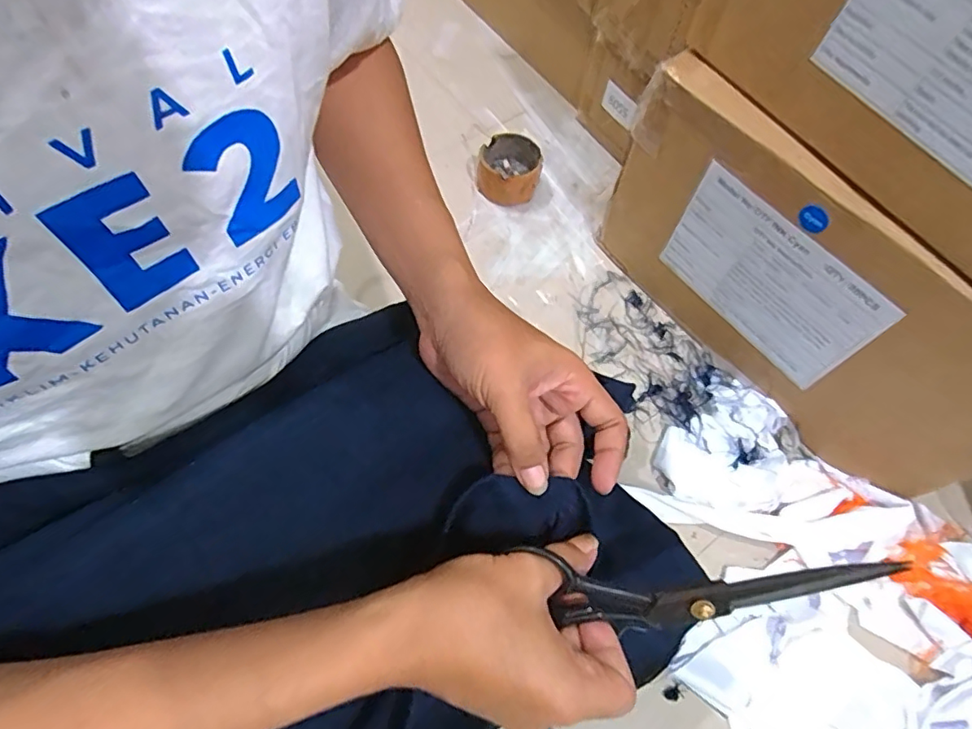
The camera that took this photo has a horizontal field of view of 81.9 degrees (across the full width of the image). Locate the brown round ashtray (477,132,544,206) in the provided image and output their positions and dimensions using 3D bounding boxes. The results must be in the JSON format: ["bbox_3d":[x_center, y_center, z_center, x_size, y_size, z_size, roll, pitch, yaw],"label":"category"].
[{"bbox_3d":[0.030,-0.257,0.741,0.082,0.057,0.090,9,64,4],"label":"brown round ashtray"}]

